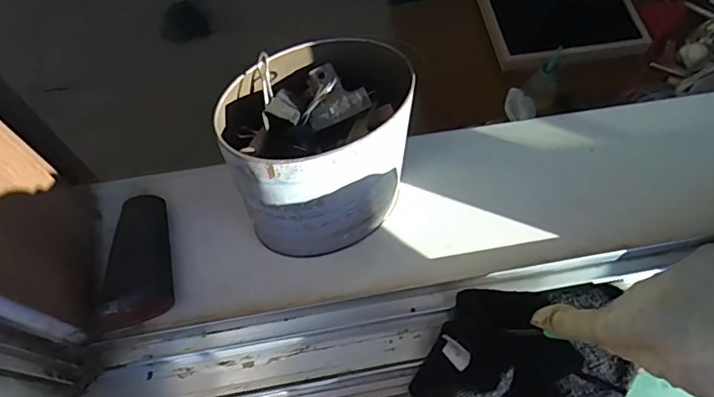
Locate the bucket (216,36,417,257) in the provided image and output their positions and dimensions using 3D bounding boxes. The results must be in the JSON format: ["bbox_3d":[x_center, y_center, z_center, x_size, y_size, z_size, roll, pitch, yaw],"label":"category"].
[{"bbox_3d":[-0.024,-0.029,0.356,0.119,0.129,0.089,-32,69,-15],"label":"bucket"}]

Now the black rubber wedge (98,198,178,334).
[{"bbox_3d":[-0.163,0.045,0.385,0.049,0.017,0.094,-8,65,-4],"label":"black rubber wedge"}]

